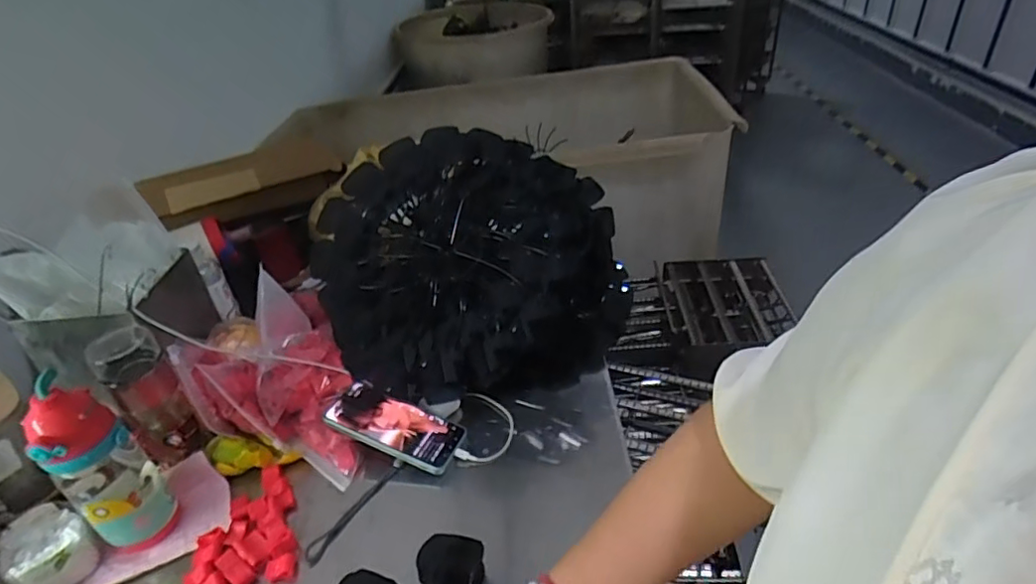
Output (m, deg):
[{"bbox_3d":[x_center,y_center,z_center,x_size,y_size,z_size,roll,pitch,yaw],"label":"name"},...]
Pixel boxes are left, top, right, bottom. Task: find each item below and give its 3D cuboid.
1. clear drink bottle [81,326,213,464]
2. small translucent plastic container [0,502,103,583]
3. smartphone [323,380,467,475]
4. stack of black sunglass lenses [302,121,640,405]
[{"bbox_3d":[-0.424,0.120,0.672,0.066,0.151,0.068,24,44,35],"label":"clear drink bottle"},{"bbox_3d":[-0.495,0.273,0.614,0.083,0.053,0.075,18,41,31],"label":"small translucent plastic container"},{"bbox_3d":[-0.149,0.160,0.704,0.164,0.016,0.076,21,41,12],"label":"smartphone"},{"bbox_3d":[-0.075,-0.042,0.823,0.352,0.281,0.314,16,40,28],"label":"stack of black sunglass lenses"}]

